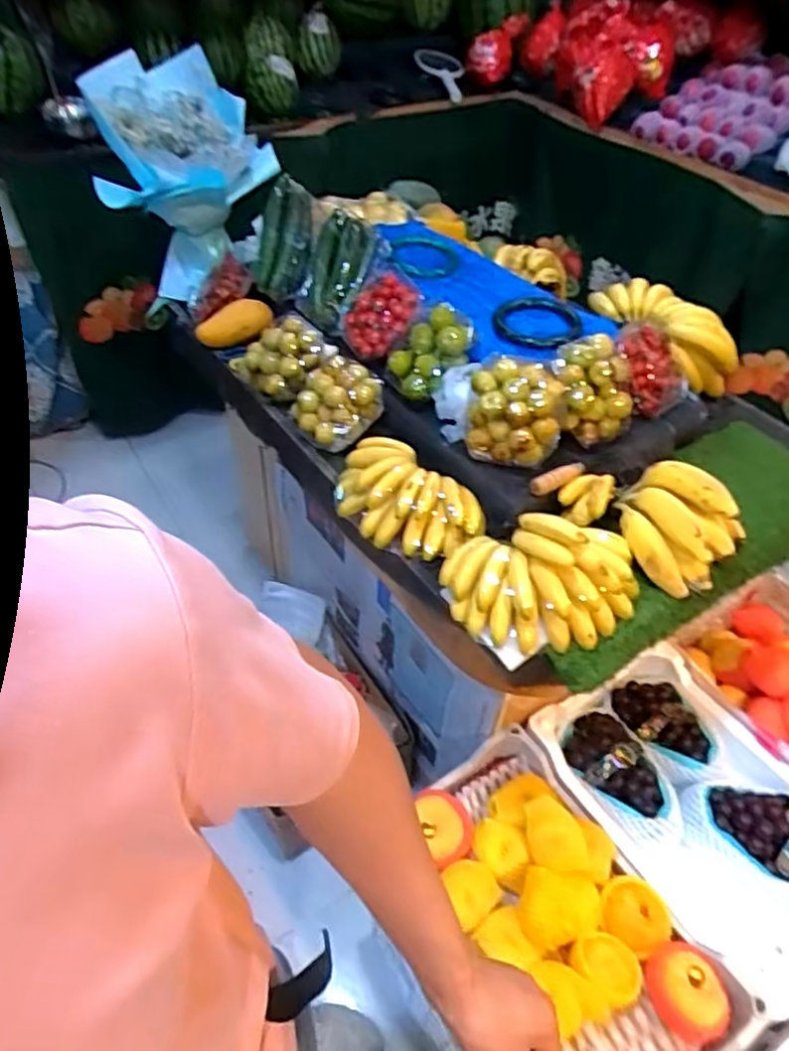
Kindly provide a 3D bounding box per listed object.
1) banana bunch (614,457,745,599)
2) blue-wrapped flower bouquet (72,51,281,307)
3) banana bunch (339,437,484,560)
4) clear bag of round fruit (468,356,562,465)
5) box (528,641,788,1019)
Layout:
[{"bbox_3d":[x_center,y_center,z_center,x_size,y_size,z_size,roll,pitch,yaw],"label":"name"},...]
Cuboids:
[{"bbox_3d":[0.399,-0.006,0.946,0.172,0.115,0.157,24,48,20],"label":"banana bunch"},{"bbox_3d":[-0.427,-0.717,1.432,0.350,0.390,0.316,-1,45,-5],"label":"blue-wrapped flower bouquet"},{"bbox_3d":[0.015,-0.040,1.015,0.245,0.068,0.147,36,53,28],"label":"banana bunch"},{"bbox_3d":[0.176,-0.163,1.004,0.137,0.138,0.104,16,46,12],"label":"clear bag of round fruit"},{"bbox_3d":[0.522,0.500,1.180,0.383,0.183,0.524,-19,49,-21],"label":"box"}]

